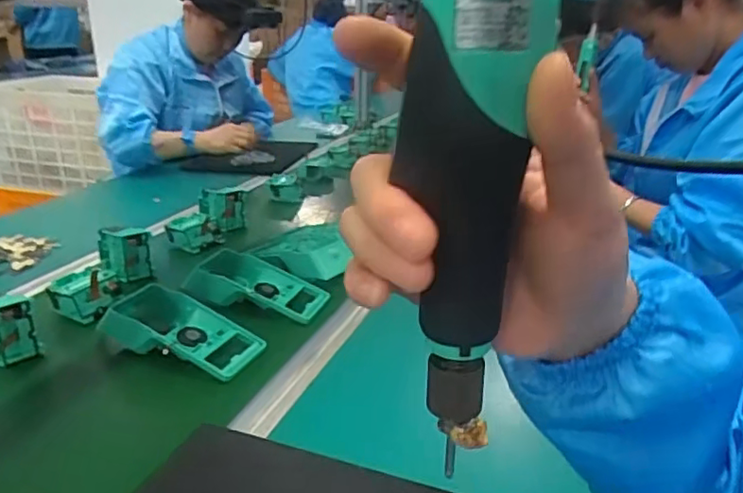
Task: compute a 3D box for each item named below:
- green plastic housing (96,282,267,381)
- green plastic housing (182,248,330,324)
[{"bbox_3d":[-0.232,0.097,0.716,0.198,0.059,0.108,7,16,24],"label":"green plastic housing"},{"bbox_3d":[-0.151,0.050,0.829,0.175,0.063,0.092,4,15,15],"label":"green plastic housing"}]

